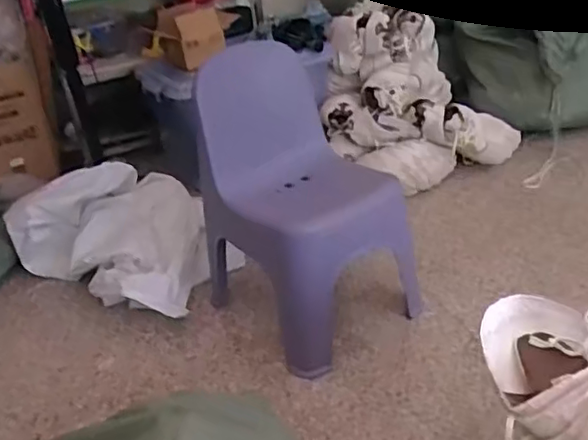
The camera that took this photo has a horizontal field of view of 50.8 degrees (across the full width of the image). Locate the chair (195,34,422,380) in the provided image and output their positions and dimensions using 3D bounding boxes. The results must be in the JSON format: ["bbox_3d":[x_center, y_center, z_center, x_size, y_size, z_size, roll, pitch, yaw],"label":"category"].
[{"bbox_3d":[0.021,-0.041,1.255,0.327,0.569,0.314,-27,35,-31],"label":"chair"}]

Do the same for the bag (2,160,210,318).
[{"bbox_3d":[-0.404,0.038,1.505,0.444,0.204,0.380,9,33,26],"label":"bag"}]

